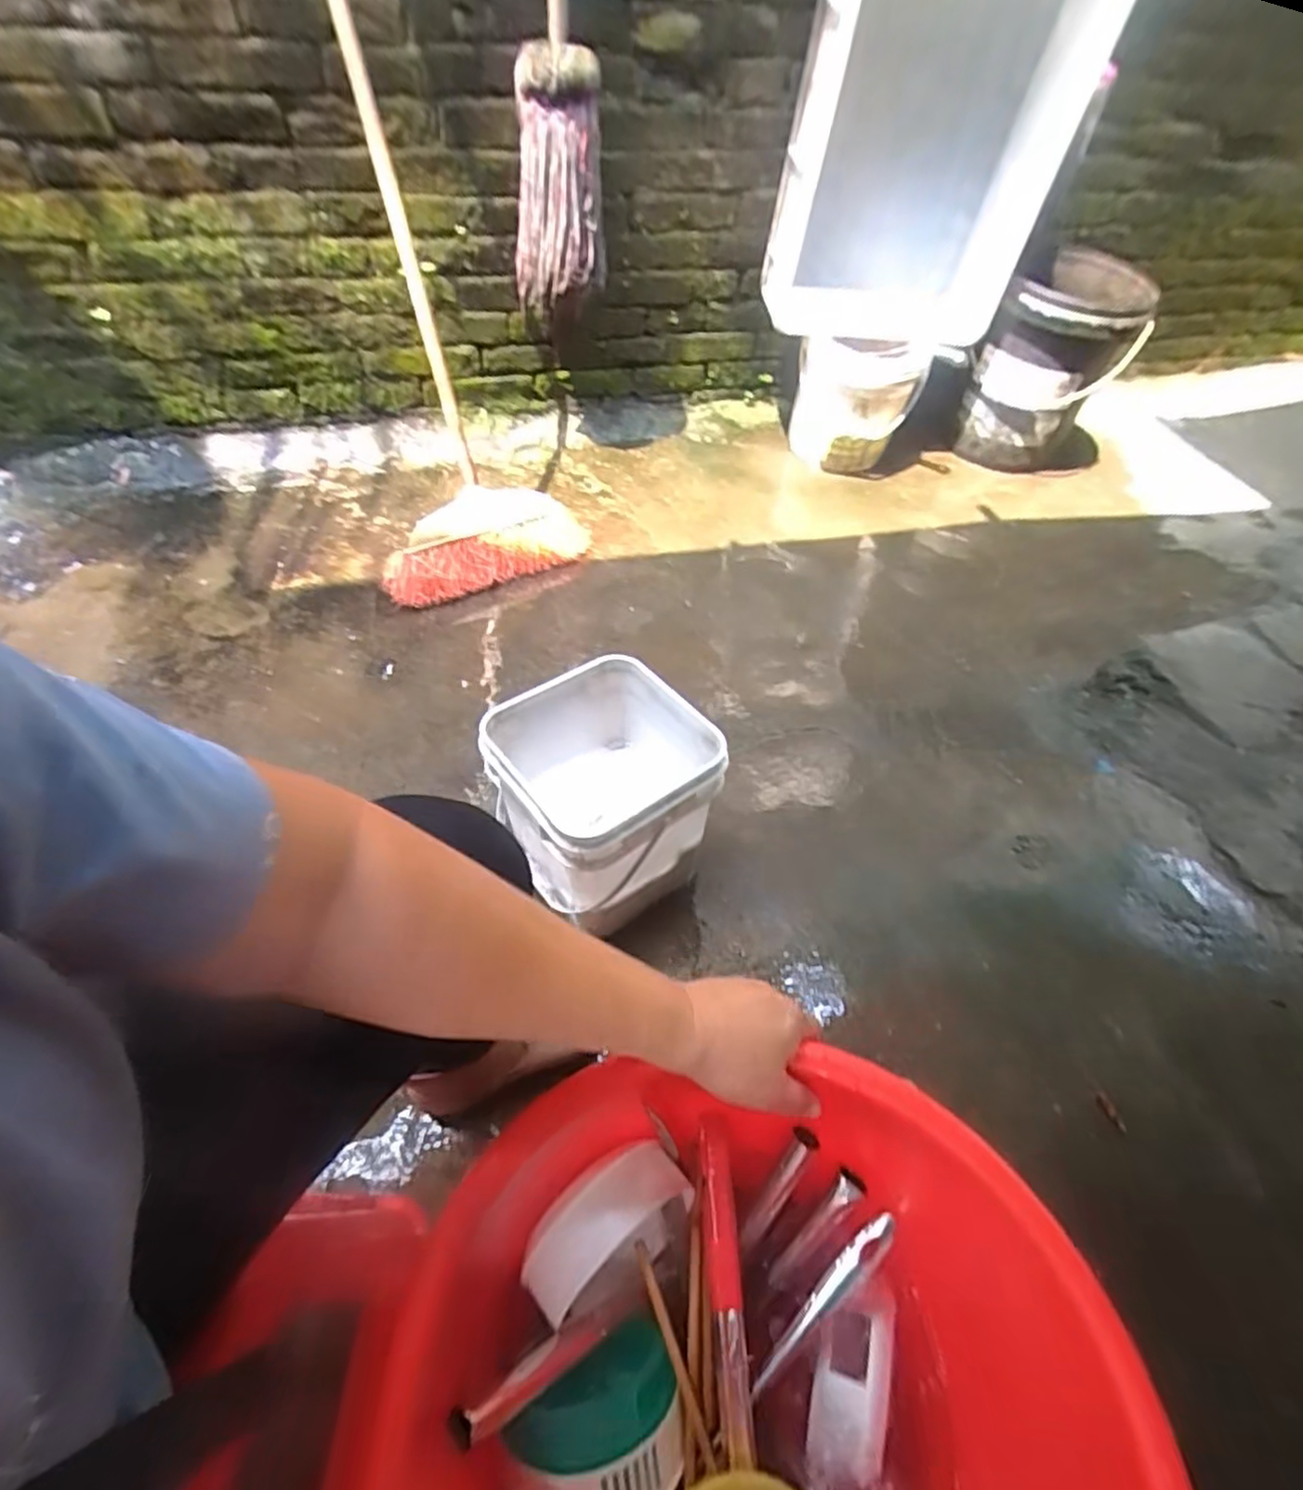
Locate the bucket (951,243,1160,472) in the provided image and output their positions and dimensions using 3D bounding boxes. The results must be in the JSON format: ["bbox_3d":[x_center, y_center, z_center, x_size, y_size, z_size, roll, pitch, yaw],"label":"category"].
[{"bbox_3d":[0.848,-0.781,1.497,0.272,0.378,0.283,37,59,20],"label":"bucket"}]

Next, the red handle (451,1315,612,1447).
[{"bbox_3d":[-0.069,0.393,0.431,0.121,0.017,0.020,13,34,-51],"label":"red handle"}]

